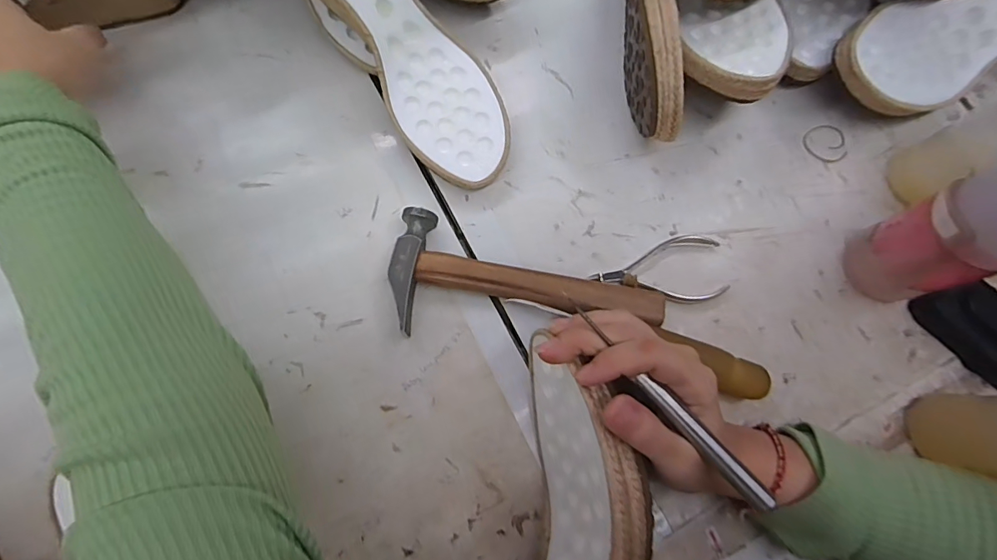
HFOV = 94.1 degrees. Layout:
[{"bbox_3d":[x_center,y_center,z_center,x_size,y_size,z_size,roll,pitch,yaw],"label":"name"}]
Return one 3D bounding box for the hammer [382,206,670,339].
[{"bbox_3d":[0.020,0.004,0.342,0.197,0.023,0.084,9,74,2],"label":"hammer"}]

